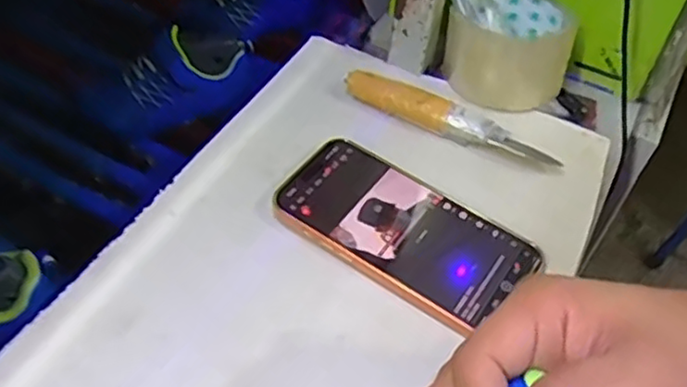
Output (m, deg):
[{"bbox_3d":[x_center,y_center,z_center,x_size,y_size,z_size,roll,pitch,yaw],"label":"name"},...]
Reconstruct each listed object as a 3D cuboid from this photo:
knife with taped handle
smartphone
[{"bbox_3d":[0.076,-0.055,0.483,0.162,0.022,0.020,23,52,16],"label":"knife with taped handle"},{"bbox_3d":[0.037,0.023,0.416,0.156,0.015,0.083,28,53,20],"label":"smartphone"}]

